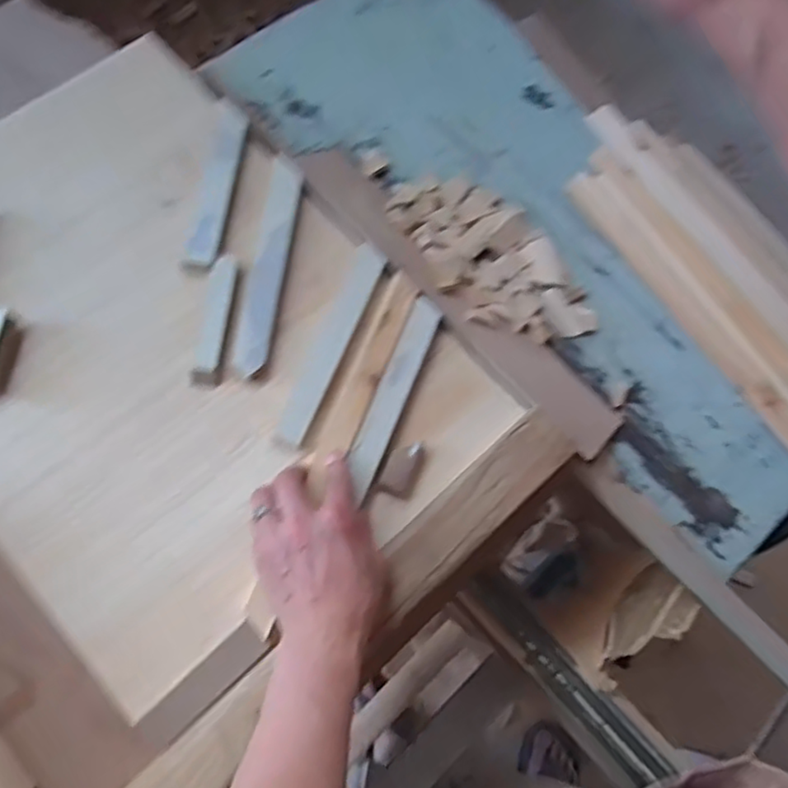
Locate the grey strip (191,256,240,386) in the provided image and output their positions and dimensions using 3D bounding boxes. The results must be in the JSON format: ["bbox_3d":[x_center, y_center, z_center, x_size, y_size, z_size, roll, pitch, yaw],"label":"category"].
[{"bbox_3d":[-0.167,-0.071,0.630,0.028,0.020,0.126,3,66,4],"label":"grey strip"}]

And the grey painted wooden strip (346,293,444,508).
[{"bbox_3d":[0.000,-0.001,0.611,0.031,0.004,0.193,24,73,-2],"label":"grey painted wooden strip"}]

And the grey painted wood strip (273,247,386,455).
[{"bbox_3d":[-0.058,-0.050,0.629,0.032,0.016,0.217,19,68,11],"label":"grey painted wood strip"}]

